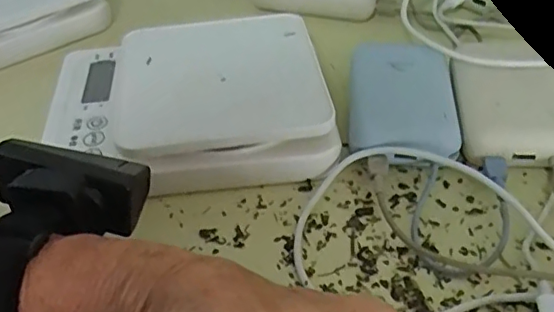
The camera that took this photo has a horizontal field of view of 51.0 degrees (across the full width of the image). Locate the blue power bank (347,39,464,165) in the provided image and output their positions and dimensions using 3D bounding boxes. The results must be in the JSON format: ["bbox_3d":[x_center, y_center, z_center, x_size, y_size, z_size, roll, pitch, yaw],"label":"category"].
[{"bbox_3d":[0.079,-0.035,0.372,0.061,0.025,0.108,3,43,7],"label":"blue power bank"}]

